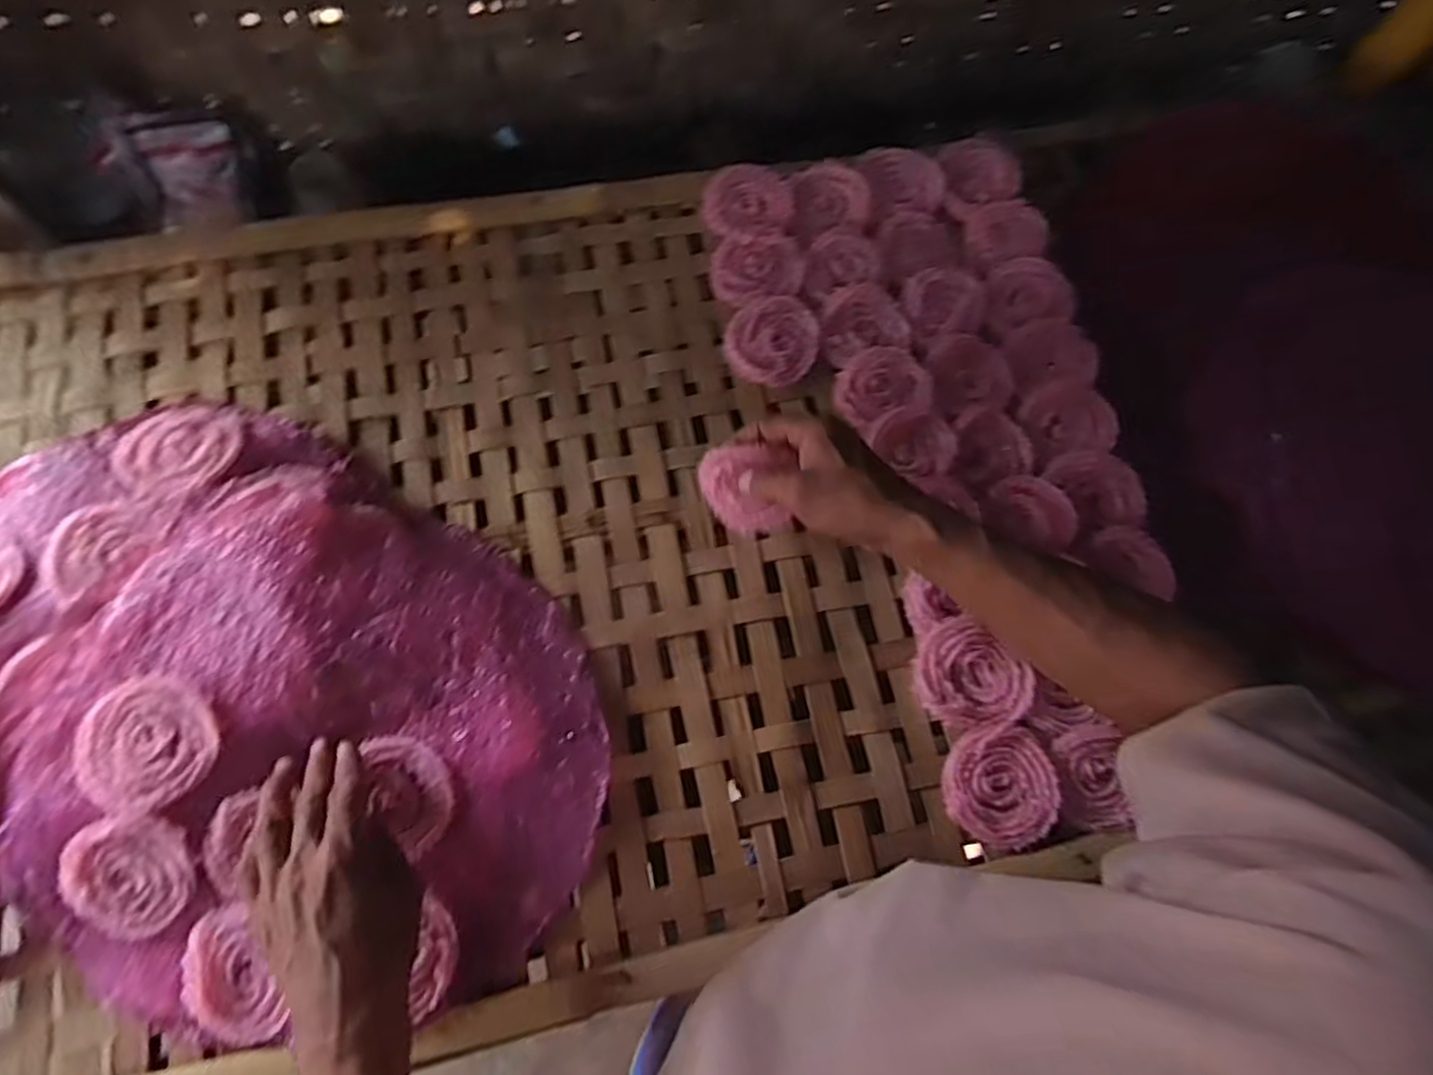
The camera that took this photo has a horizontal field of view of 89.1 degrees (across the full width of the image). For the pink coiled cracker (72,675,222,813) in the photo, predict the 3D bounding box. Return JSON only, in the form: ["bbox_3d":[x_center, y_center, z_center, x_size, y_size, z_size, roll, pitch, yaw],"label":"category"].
[{"bbox_3d":[-0.357,0.127,0.454,0.083,0.007,0.074,32,75,6],"label":"pink coiled cracker"}]

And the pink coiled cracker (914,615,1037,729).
[{"bbox_3d":[0.180,0.102,0.522,0.067,0.018,0.082,-41,80,-13],"label":"pink coiled cracker"}]

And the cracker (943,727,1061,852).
[{"bbox_3d":[0.198,0.172,0.506,0.073,0.011,0.077,13,74,1],"label":"cracker"}]

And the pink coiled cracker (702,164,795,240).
[{"bbox_3d":[0.027,-0.293,0.633,0.075,0.012,0.074,-5,74,-4],"label":"pink coiled cracker"}]

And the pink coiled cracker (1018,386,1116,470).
[{"bbox_3d":[0.274,-0.091,0.568,0.067,0.012,0.060,-10,75,-6],"label":"pink coiled cracker"}]

